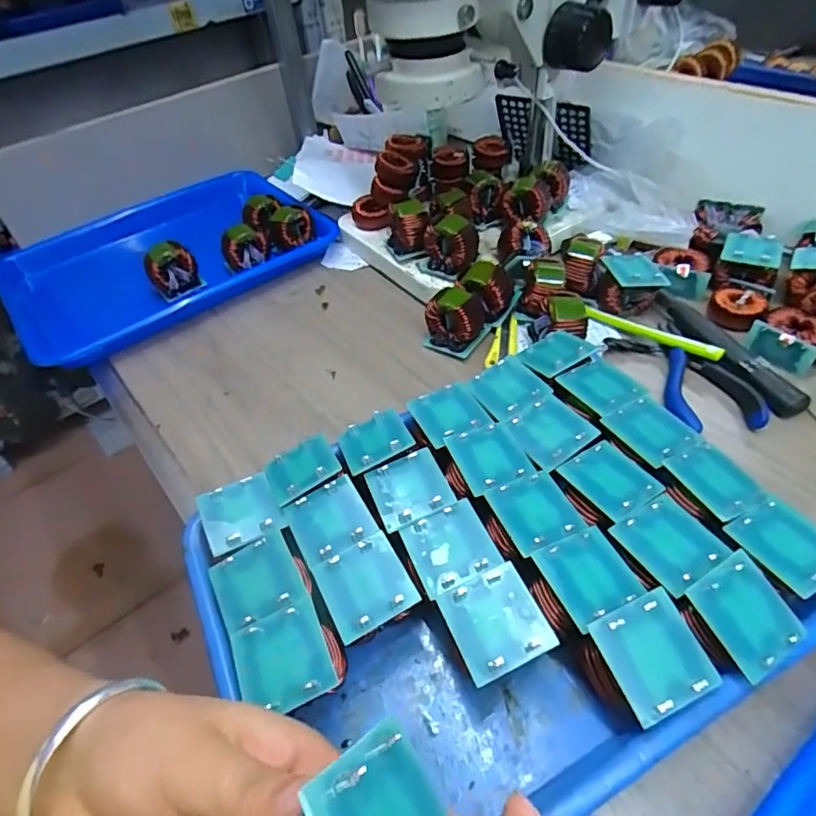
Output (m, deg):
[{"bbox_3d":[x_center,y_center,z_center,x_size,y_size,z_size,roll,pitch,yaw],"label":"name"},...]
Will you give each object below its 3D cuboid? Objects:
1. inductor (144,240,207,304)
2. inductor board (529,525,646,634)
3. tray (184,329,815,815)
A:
[{"bbox_3d":[-0.243,-0.141,0.546,0.048,0.051,0.029,-29,51,-19],"label":"inductor"},{"bbox_3d":[0.094,0.095,0.281,0.045,0.027,0.043,-21,48,-12],"label":"inductor board"},{"bbox_3d":[0.049,0.083,0.308,0.307,0.050,0.238,-23,49,-14],"label":"tray"}]

